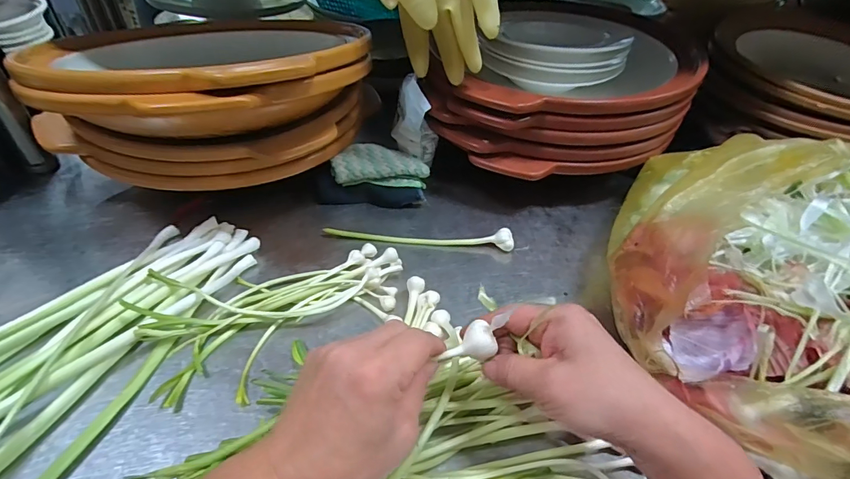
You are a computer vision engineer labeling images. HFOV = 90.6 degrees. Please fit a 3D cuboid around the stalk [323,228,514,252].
[{"bbox_3d":[-0.006,-0.004,0.503,0.219,0.021,0.019,4,42,1],"label":"stalk"}]

